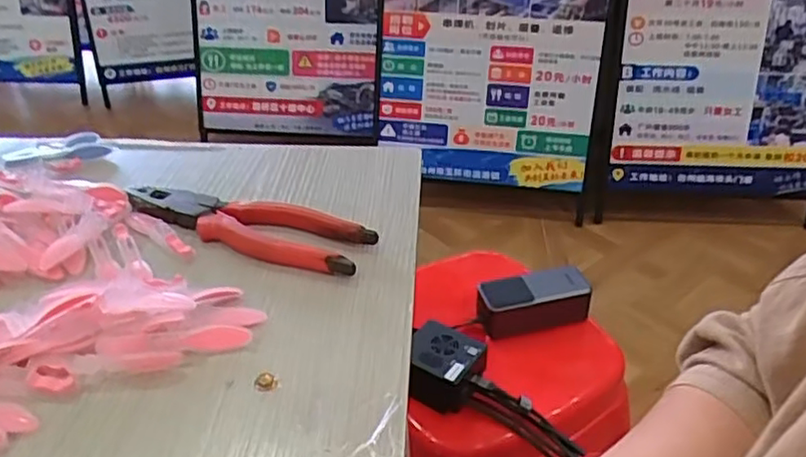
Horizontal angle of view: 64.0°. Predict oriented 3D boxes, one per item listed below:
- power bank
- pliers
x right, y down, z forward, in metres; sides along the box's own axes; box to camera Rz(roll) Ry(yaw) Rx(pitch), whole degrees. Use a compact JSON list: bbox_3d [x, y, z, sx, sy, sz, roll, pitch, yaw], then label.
[{"bbox_3d":[0.151,0.082,0.748,0.125,0.041,0.052,-6,35,-10],"label":"power bank"},{"bbox_3d":[-0.111,-0.005,0.440,0.187,0.019,0.041,13,36,17],"label":"pliers"}]

